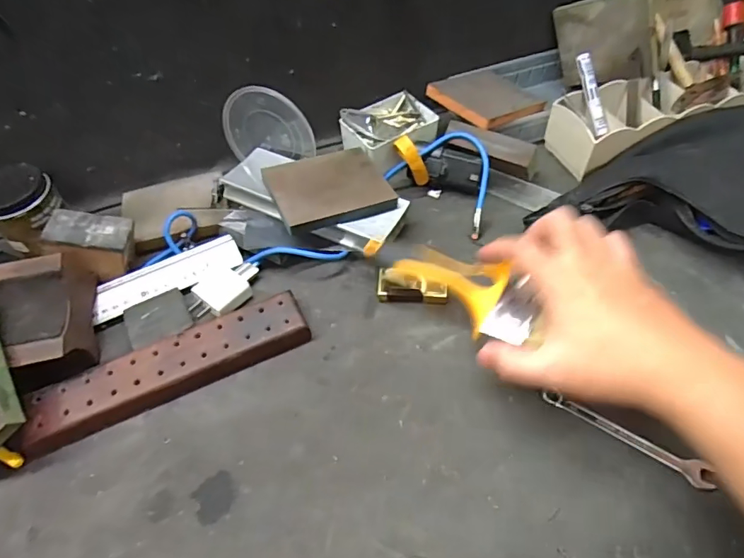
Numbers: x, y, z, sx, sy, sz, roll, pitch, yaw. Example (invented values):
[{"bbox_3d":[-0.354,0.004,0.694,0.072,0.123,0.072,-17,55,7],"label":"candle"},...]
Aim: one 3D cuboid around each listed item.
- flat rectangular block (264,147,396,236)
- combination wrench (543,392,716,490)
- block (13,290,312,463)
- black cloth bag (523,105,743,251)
[{"bbox_3d":[-0.048,-0.099,0.510,0.120,0.013,0.105,-18,53,-19],"label":"flat rectangular block"},{"bbox_3d":[0.202,0.125,0.380,0.129,0.010,0.019,28,61,21],"label":"combination wrench"},{"bbox_3d":[-0.181,0.079,0.428,0.245,0.020,0.055,-24,57,-13],"label":"block"},{"bbox_3d":[0.369,-0.094,0.485,0.290,0.079,0.172,24,60,19],"label":"black cloth bag"}]

